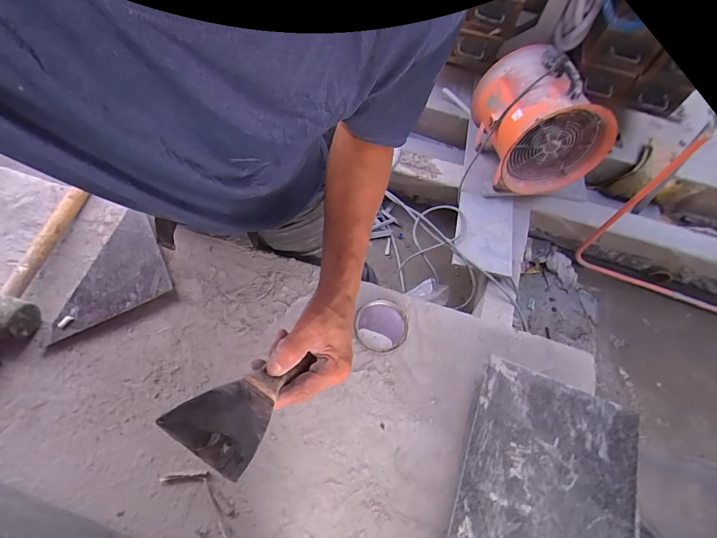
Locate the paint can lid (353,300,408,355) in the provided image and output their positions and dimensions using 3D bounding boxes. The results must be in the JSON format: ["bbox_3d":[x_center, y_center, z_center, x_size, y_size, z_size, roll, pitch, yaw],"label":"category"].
[{"bbox_3d":[0.037,0.095,0.618,0.083,0.013,0.086,2,64,-2],"label":"paint can lid"}]

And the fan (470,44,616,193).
[{"bbox_3d":[0.646,-0.544,1.302,0.383,0.352,0.418,-4,64,-5],"label":"fan"}]

